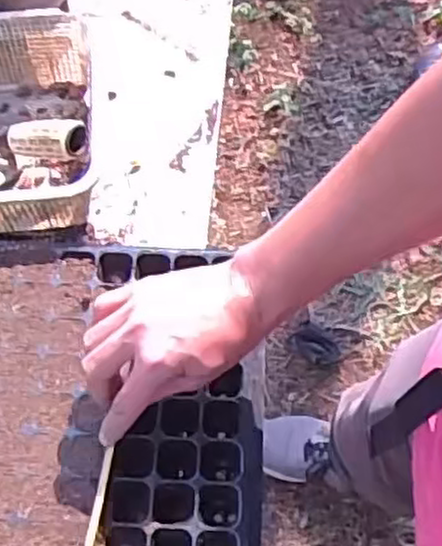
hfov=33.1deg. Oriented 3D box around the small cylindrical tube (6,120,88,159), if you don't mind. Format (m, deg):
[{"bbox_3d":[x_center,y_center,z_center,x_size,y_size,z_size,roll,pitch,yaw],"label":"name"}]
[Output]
[{"bbox_3d":[-0.147,-0.108,0.612,0.076,0.024,0.027,3,59,25],"label":"small cylindrical tube"}]

